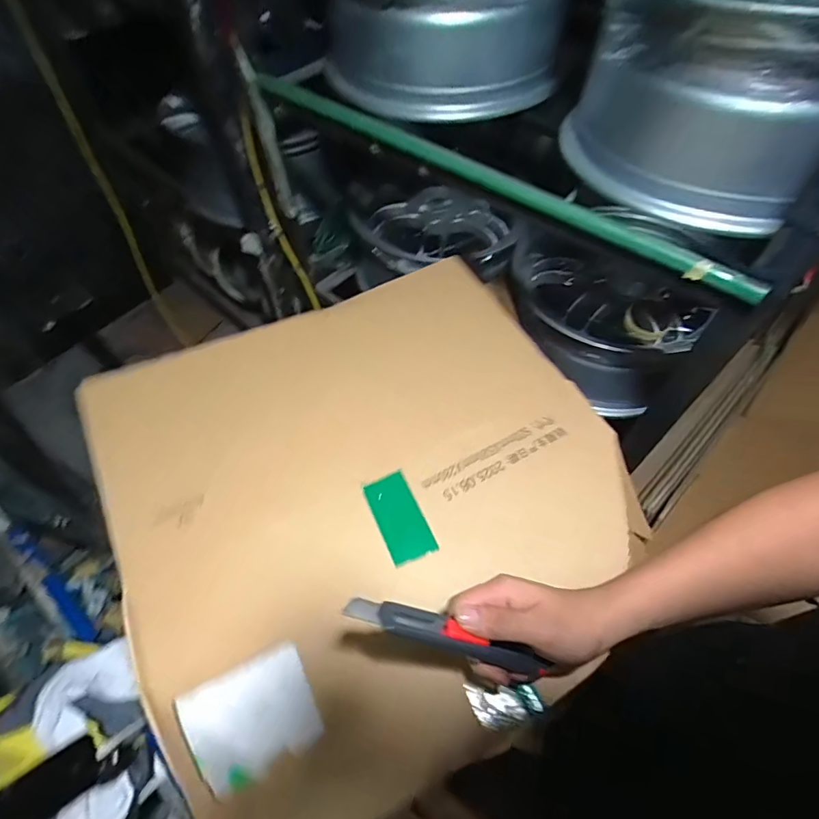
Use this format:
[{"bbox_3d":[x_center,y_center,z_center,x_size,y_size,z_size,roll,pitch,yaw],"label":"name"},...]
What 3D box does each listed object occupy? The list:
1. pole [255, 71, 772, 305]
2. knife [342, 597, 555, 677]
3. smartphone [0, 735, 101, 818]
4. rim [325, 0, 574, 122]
[{"bbox_3d":[0.059,-0.362,0.674,0.860,0.029,0.028,36,64,22],"label":"pole"},{"bbox_3d":[0.030,0.168,0.347,0.161,0.020,0.022,25,56,-14],"label":"knife"},{"bbox_3d":[-0.522,0.542,0.656,0.158,0.011,0.069,-31,74,-24],"label":"smartphone"},{"bbox_3d":[0.040,-0.700,0.792,0.372,0.220,0.434,-4,56,-1],"label":"rim"}]

